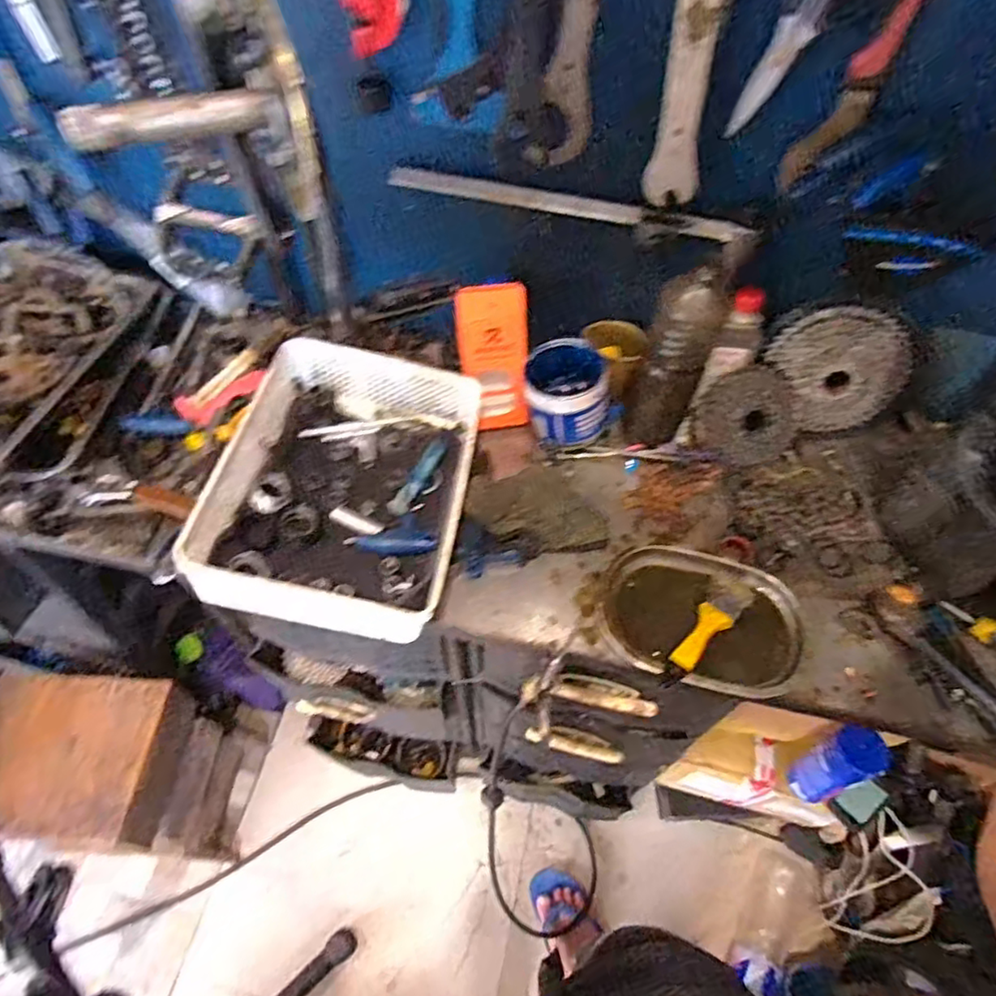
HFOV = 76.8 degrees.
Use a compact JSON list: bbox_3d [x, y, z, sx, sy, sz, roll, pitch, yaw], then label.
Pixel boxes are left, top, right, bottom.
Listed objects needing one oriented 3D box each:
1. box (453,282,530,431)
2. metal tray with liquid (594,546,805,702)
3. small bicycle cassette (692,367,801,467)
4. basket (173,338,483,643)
[{"bbox_3d":[-0.001,-0.174,0.787,0.082,0.180,0.034,-15,34,-10],"label":"box"},{"bbox_3d":[0.220,0.133,0.686,0.220,0.031,0.154,15,58,9],"label":"metal tray with liquid"},{"bbox_3d":[0.311,-0.101,0.788,0.122,0.022,0.117,3,106,10],"label":"small bicycle cassette"},{"bbox_3d":[-0.161,-0.020,0.710,0.247,0.103,0.335,6,57,3],"label":"basket"}]

